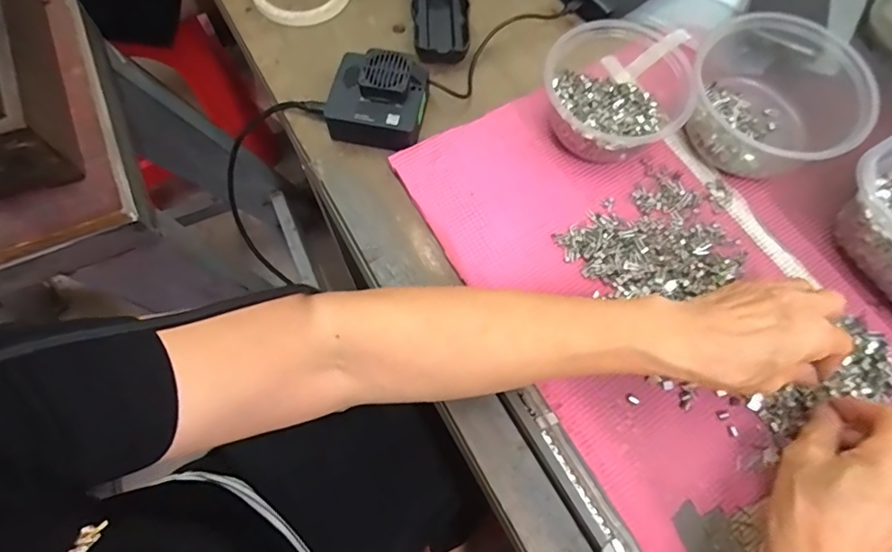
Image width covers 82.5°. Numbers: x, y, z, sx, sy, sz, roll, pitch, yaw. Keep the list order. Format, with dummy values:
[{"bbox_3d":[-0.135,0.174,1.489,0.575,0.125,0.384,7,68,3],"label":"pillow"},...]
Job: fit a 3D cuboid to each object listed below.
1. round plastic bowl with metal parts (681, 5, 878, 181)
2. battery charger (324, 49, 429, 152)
[{"bbox_3d":[0.270,-0.157,0.427,0.131,0.062,0.155,17,71,6],"label":"round plastic bowl with metal parts"},{"bbox_3d":[-0.061,-0.151,0.436,0.083,0.044,0.069,9,71,3],"label":"battery charger"}]

